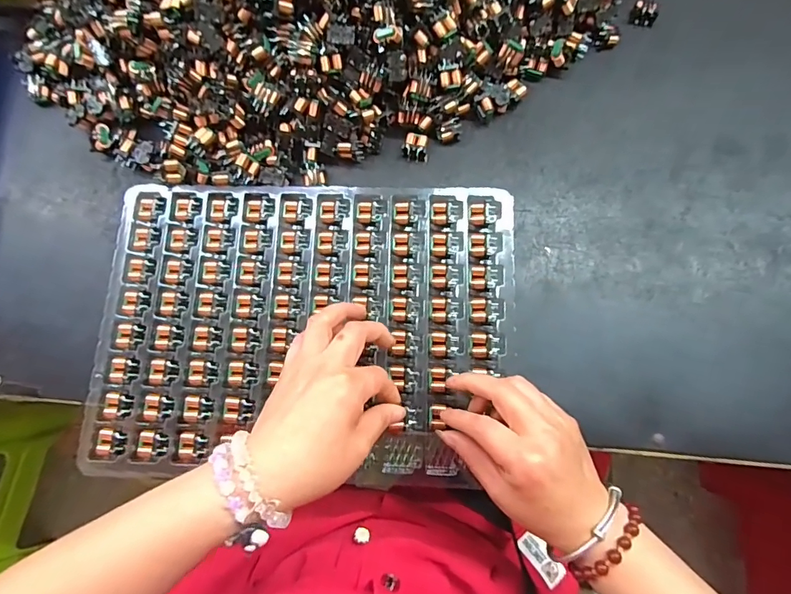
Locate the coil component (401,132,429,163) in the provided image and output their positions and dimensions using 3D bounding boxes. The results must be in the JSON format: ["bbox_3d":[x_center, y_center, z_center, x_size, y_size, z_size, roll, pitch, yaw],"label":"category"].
[{"bbox_3d":[0.018,-0.136,0.390,0.022,0.014,0.023,7,78,2],"label":"coil component"}]

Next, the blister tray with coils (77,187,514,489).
[{"bbox_3d":[-0.075,0.023,0.356,0.330,0.014,0.236,2,78,1],"label":"blister tray with coils"}]

